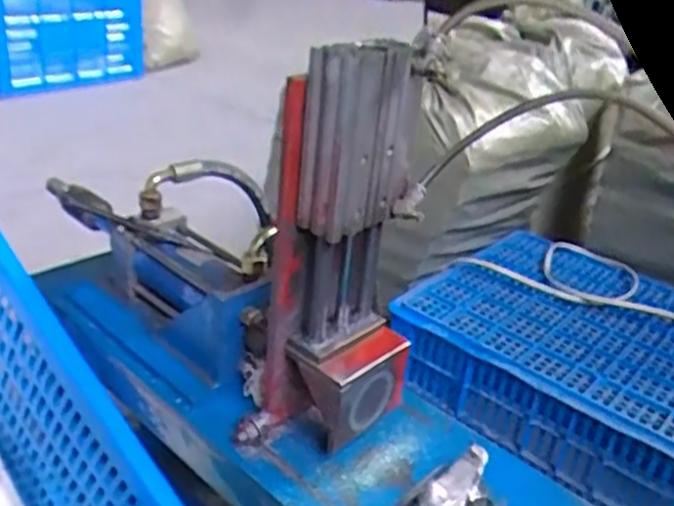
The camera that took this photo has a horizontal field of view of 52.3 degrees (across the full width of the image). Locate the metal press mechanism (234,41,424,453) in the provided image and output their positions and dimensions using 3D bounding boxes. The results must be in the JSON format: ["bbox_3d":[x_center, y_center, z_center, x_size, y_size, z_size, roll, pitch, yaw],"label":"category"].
[{"bbox_3d":[0.006,0.008,0.554,0.102,0.337,0.115,19,30,23],"label":"metal press mechanism"}]

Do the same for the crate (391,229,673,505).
[{"bbox_3d":[0.445,0.188,1.075,0.628,0.158,0.412,25,32,31],"label":"crate"}]

